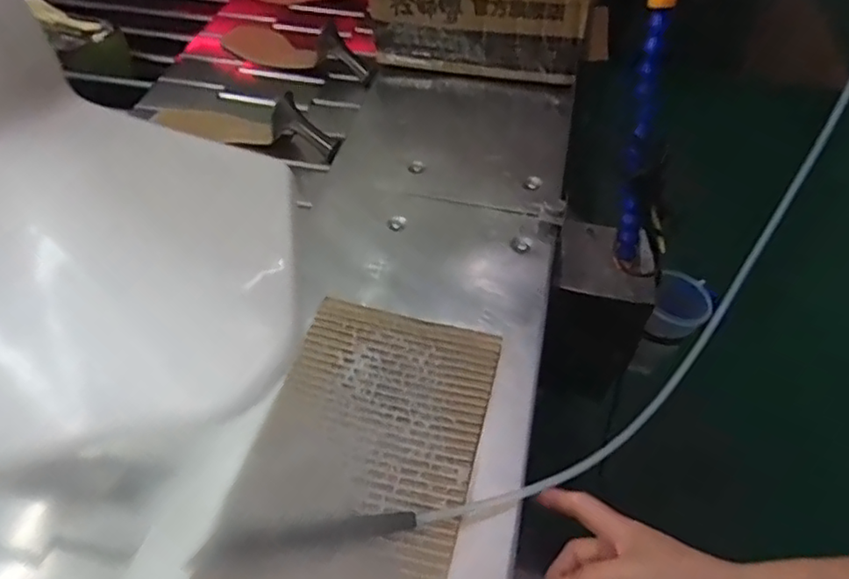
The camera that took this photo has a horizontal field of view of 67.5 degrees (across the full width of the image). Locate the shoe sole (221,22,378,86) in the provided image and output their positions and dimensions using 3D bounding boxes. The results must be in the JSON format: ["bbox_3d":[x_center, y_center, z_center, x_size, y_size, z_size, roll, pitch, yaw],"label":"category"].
[{"bbox_3d":[-0.180,-0.332,0.873,0.289,0.072,0.084,20,53,34],"label":"shoe sole"}]

